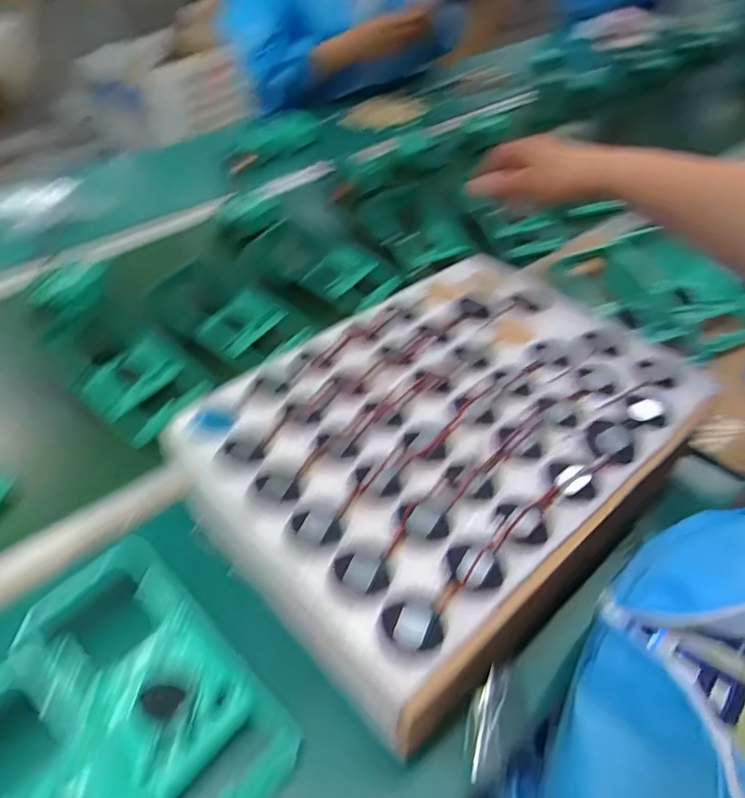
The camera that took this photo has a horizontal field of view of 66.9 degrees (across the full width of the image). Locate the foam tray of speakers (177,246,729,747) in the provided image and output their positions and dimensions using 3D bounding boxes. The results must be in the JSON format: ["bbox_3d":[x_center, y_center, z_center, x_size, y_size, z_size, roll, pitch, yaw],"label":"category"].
[{"bbox_3d":[0.057,0.009,0.400,0.345,0.024,0.247,-32,52,-29],"label":"foam tray of speakers"}]

